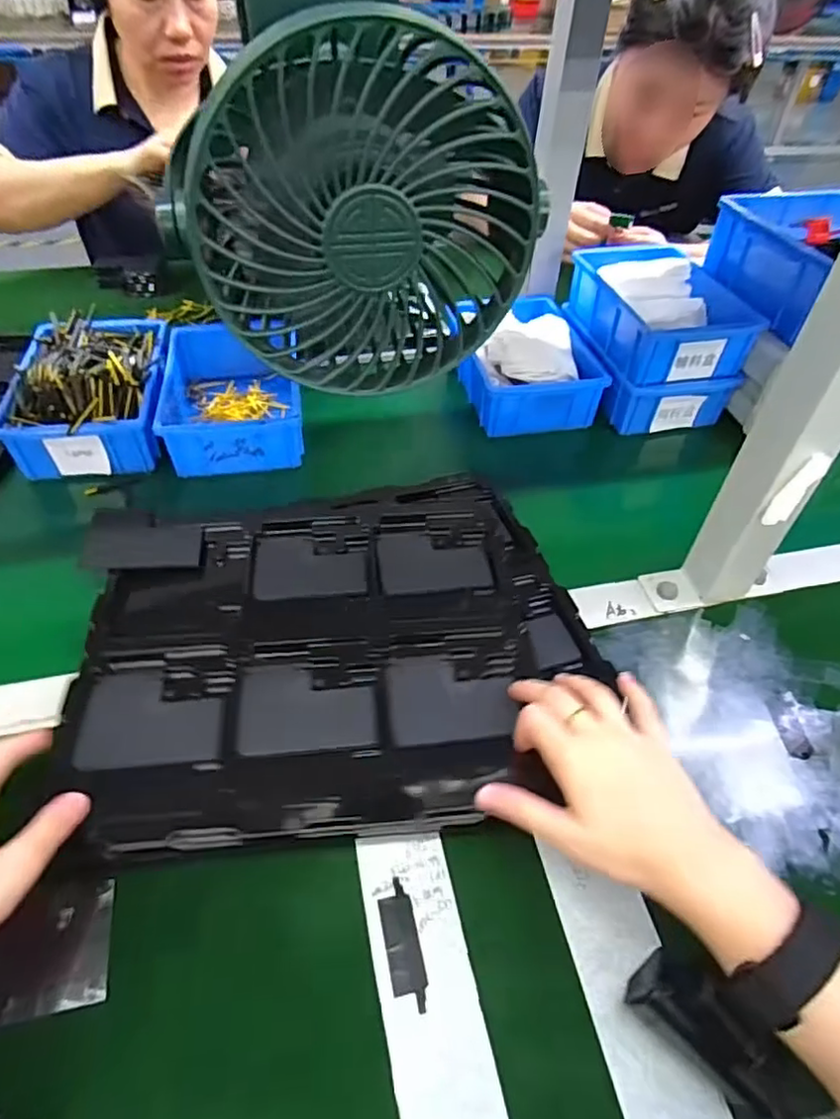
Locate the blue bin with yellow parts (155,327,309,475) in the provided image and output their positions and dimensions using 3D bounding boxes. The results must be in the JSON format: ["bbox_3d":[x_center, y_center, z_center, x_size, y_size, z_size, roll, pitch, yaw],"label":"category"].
[{"bbox_3d":[-0.193,-0.163,0.652,0.131,0.065,0.162,-5,47,-8],"label":"blue bin with yellow parts"}]

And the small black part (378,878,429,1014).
[{"bbox_3d":[-0.010,0.215,0.349,0.020,0.004,0.063,-8,48,-10],"label":"small black part"}]

